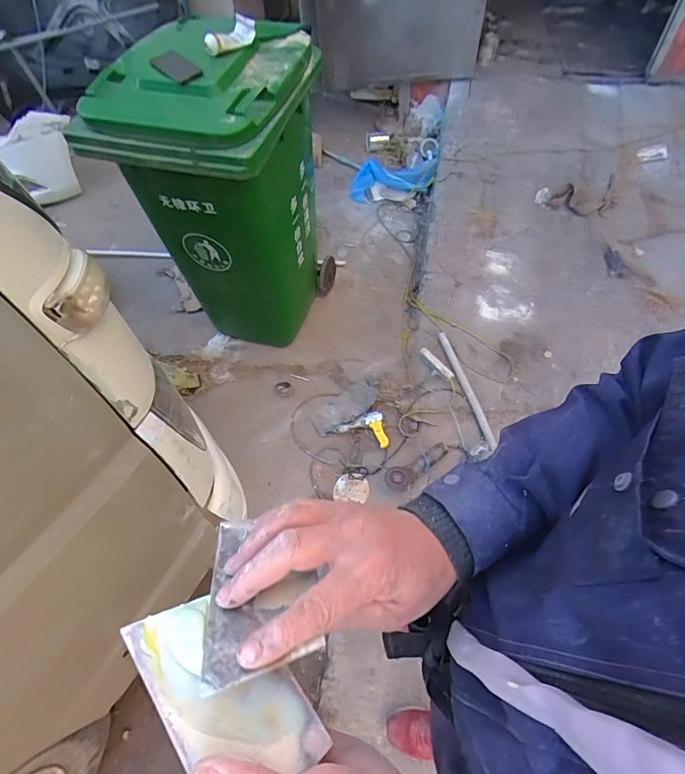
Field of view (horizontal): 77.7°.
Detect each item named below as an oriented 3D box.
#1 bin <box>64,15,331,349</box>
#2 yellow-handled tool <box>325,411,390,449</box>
[{"bbox_3d":[-0.376,-0.667,1.609,0.574,0.986,0.717,19,58,14],"label":"bin"},{"bbox_3d":[0.057,0.164,1.671,0.263,0.066,0.126,1,55,21],"label":"yellow-handled tool"}]

